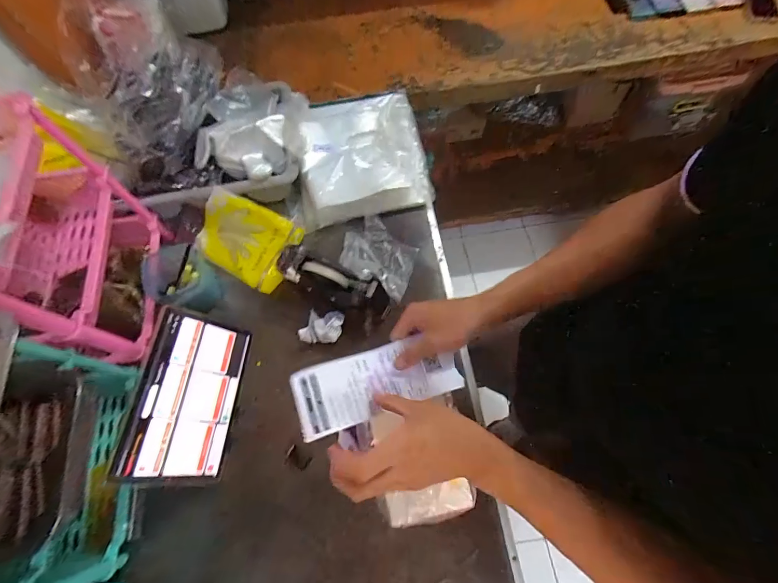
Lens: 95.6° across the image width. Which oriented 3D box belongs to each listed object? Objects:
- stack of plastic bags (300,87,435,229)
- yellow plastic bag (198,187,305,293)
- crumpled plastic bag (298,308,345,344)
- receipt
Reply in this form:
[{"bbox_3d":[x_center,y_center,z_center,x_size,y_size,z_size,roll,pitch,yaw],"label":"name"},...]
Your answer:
[{"bbox_3d":[-0.069,-0.317,0.793,0.280,0.081,0.308,-11,67,-2],"label":"stack of plastic bags"},{"bbox_3d":[-0.283,-0.101,0.706,0.204,0.043,0.147,28,91,10],"label":"yellow plastic bag"},{"bbox_3d":[-0.123,0.067,0.658,0.073,0.042,0.060,1,68,3],"label":"crumpled plastic bag"},{"bbox_3d":[-0.015,0.109,0.429,0.192,0.025,0.088,-10,67,-8],"label":"receipt"}]

